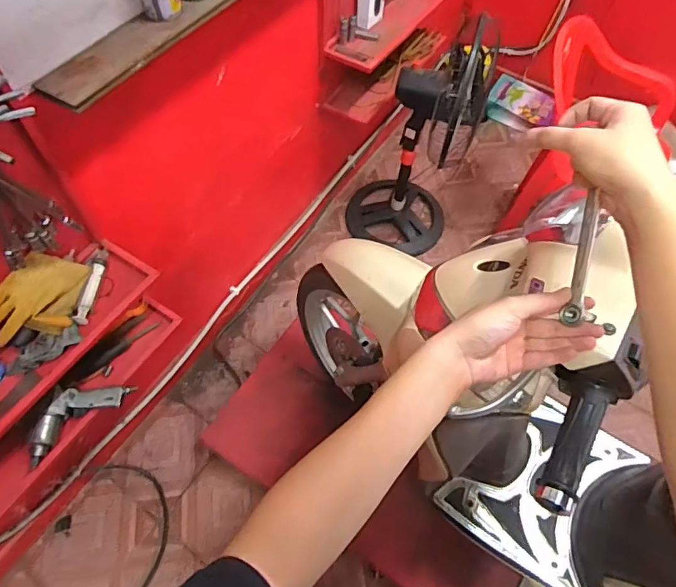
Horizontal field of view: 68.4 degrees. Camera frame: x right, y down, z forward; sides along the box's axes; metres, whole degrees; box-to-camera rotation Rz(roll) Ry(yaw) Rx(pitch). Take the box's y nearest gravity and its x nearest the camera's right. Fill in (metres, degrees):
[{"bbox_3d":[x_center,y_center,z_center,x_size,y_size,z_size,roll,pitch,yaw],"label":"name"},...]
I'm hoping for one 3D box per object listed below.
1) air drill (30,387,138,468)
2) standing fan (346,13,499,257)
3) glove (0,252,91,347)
[{"bbox_3d":[-0.535,0.238,1.009,0.228,0.047,0.079,-37,66,-21],"label":"air drill"},{"bbox_3d":[0.259,-0.512,1.721,0.357,0.781,0.377,1,59,-1],"label":"standing fan"},{"bbox_3d":[-0.552,0.012,0.923,0.095,0.095,0.199,27,62,14],"label":"glove"}]

